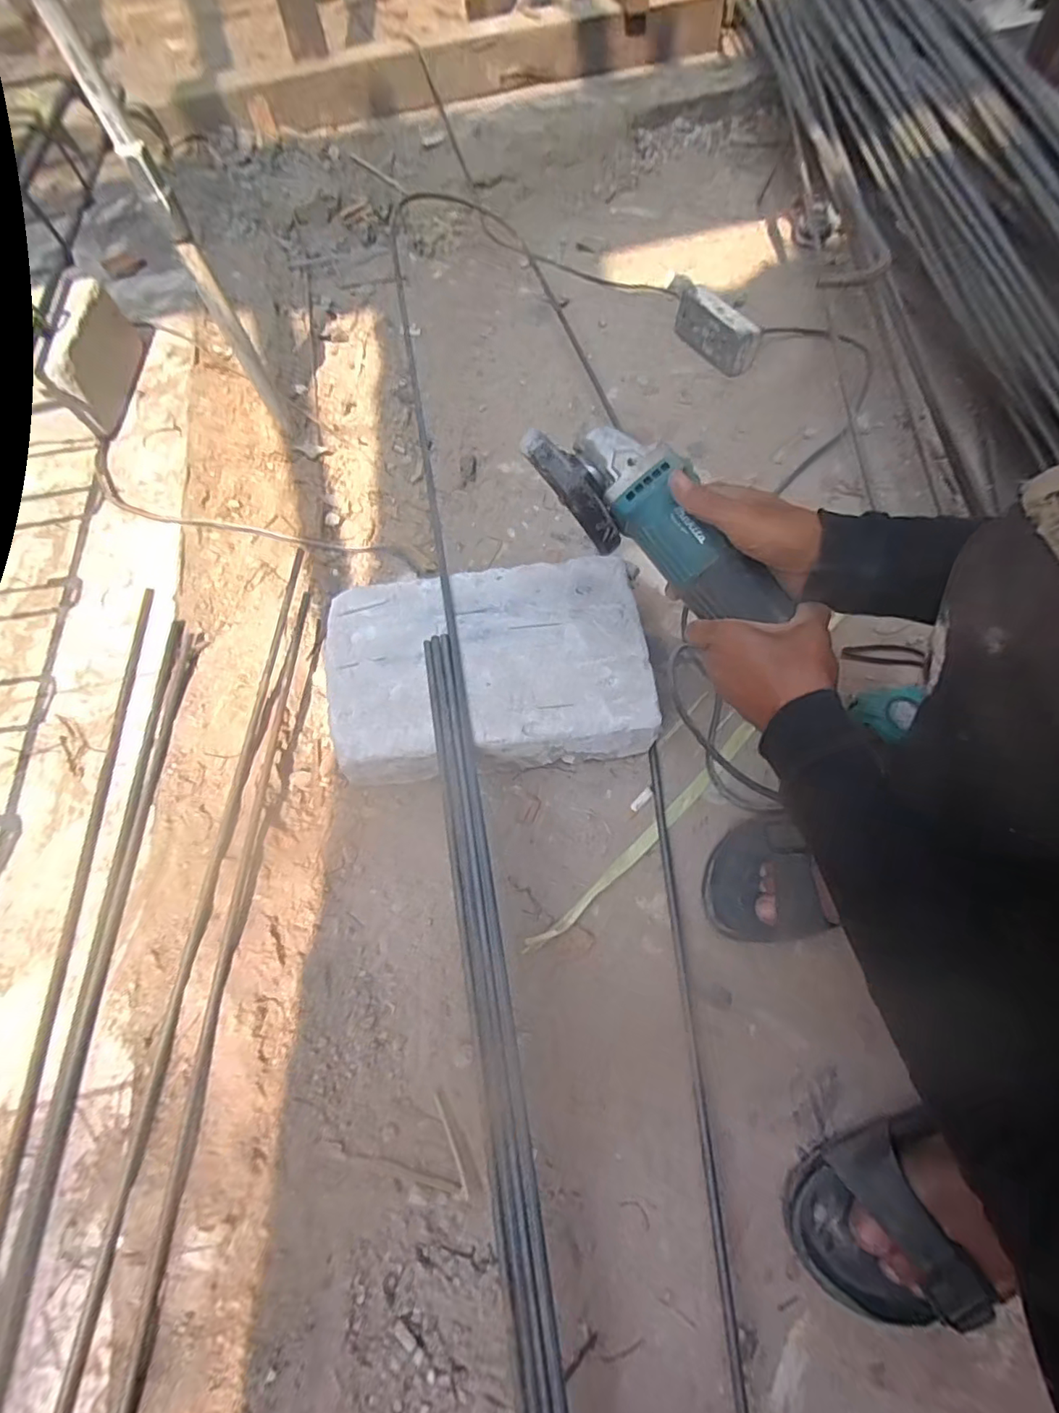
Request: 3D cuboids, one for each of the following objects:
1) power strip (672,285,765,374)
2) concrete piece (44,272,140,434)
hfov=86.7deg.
[{"bbox_3d":[0.272,-0.548,0.819,0.045,0.061,0.143,-39,69,-13],"label":"power strip"},{"bbox_3d":[-0.594,-0.485,0.772,0.033,0.100,0.193,-6,66,3],"label":"concrete piece"}]

